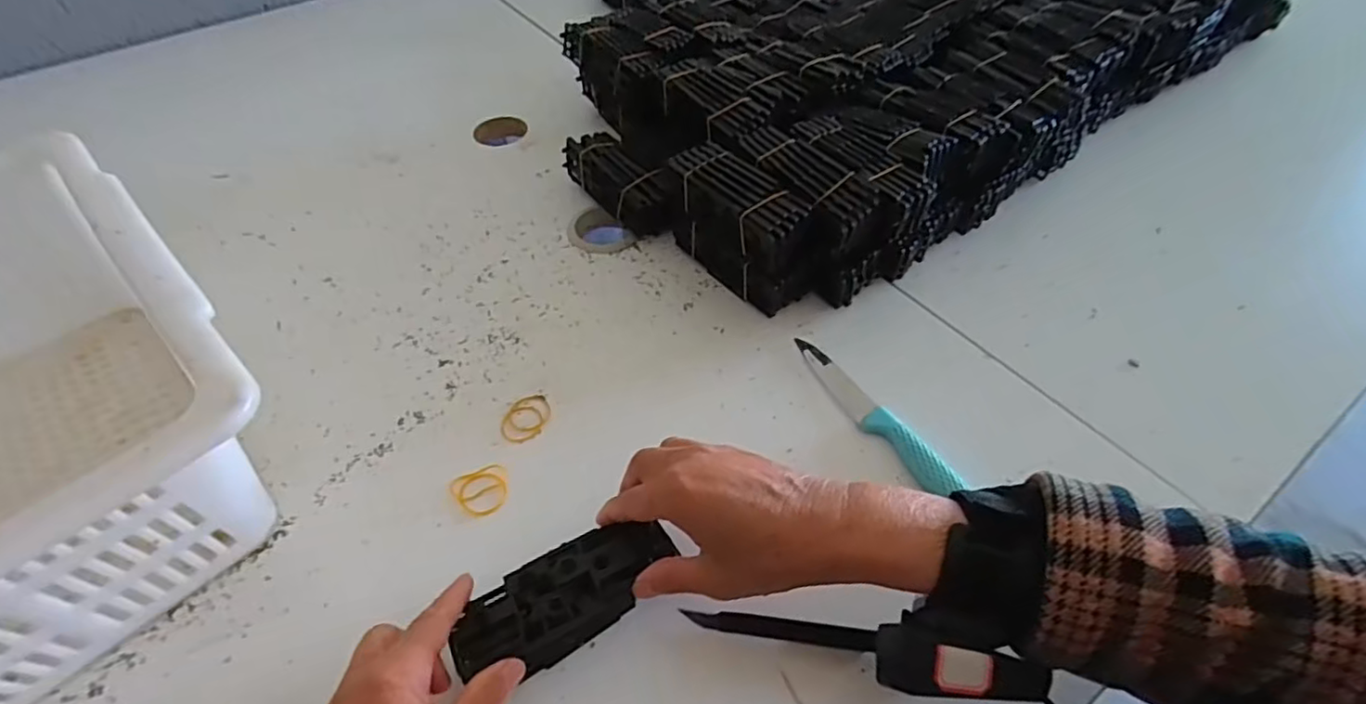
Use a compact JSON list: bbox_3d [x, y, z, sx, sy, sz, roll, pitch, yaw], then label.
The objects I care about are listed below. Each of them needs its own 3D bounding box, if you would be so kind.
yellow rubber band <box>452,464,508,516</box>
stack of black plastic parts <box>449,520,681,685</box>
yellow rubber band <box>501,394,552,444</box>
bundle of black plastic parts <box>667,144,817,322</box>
[{"bbox_3d":[-0.131,0.090,0.420,0.035,0.004,0.035,0,48,0],"label":"yellow rubber band"},{"bbox_3d":[-0.064,0.134,0.357,0.120,0.032,0.046,-26,53,-17],"label":"stack of black plastic parts"},{"bbox_3d":[-0.112,0.046,0.460,0.031,0.004,0.042,14,50,13],"label":"yellow rubber band"},{"bbox_3d":[0.048,-0.097,0.520,0.055,0.091,0.135,-29,54,-23],"label":"bundle of black plastic parts"}]

